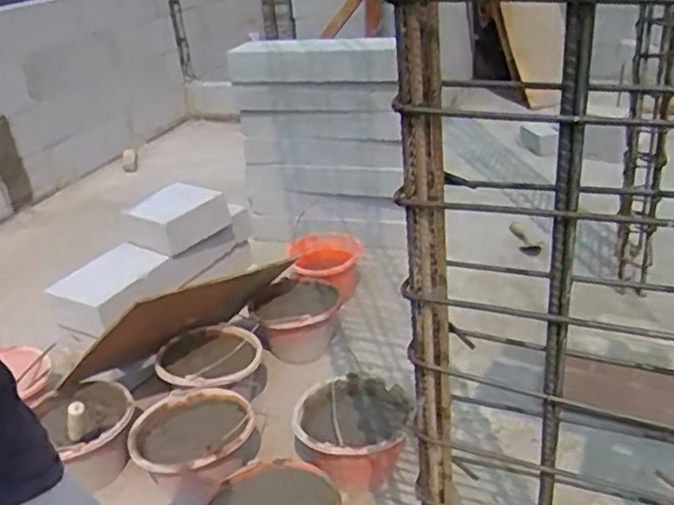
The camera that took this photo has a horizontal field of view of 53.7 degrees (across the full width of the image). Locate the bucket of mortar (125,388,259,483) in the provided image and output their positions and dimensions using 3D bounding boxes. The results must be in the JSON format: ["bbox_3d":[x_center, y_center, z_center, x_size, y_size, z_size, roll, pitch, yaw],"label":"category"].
[{"bbox_3d":[-0.295,0.441,1.447,0.249,0.216,0.253,-4,27,2],"label":"bucket of mortar"}]

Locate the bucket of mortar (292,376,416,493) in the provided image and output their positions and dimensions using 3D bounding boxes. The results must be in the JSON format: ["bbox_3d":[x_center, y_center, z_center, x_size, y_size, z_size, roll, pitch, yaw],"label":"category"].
[{"bbox_3d":[0.038,0.378,1.429,0.237,0.139,0.231,-4,27,2],"label":"bucket of mortar"}]

